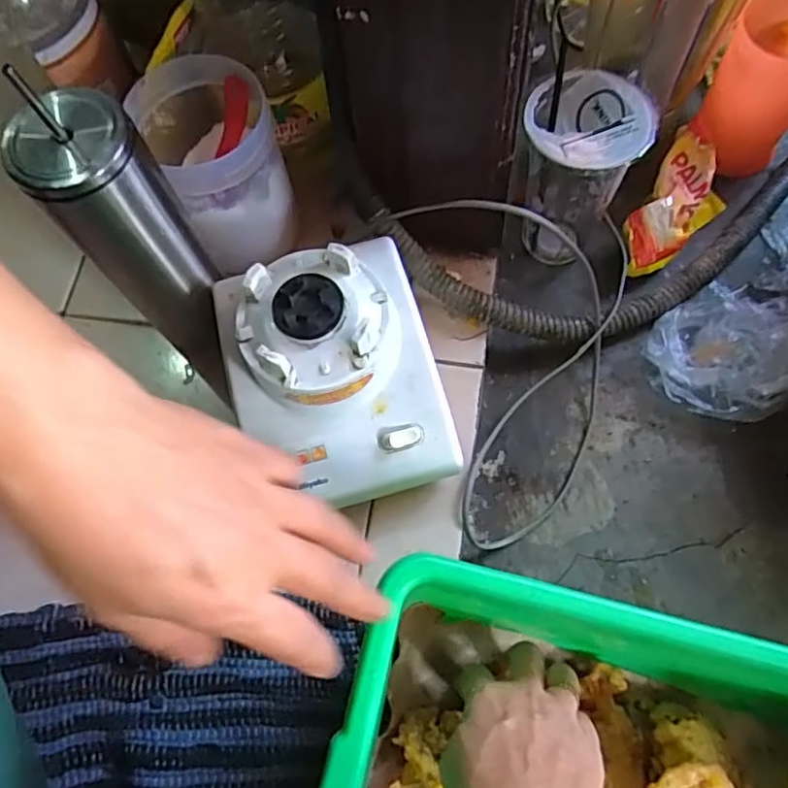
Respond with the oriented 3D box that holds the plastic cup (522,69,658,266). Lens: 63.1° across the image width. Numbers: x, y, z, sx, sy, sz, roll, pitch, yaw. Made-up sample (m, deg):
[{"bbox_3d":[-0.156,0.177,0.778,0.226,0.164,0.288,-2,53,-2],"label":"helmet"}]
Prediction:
[{"bbox_3d":[0.142,-0.168,0.522,0.084,0.154,0.081,-1,69,2],"label":"plastic cup"}]

